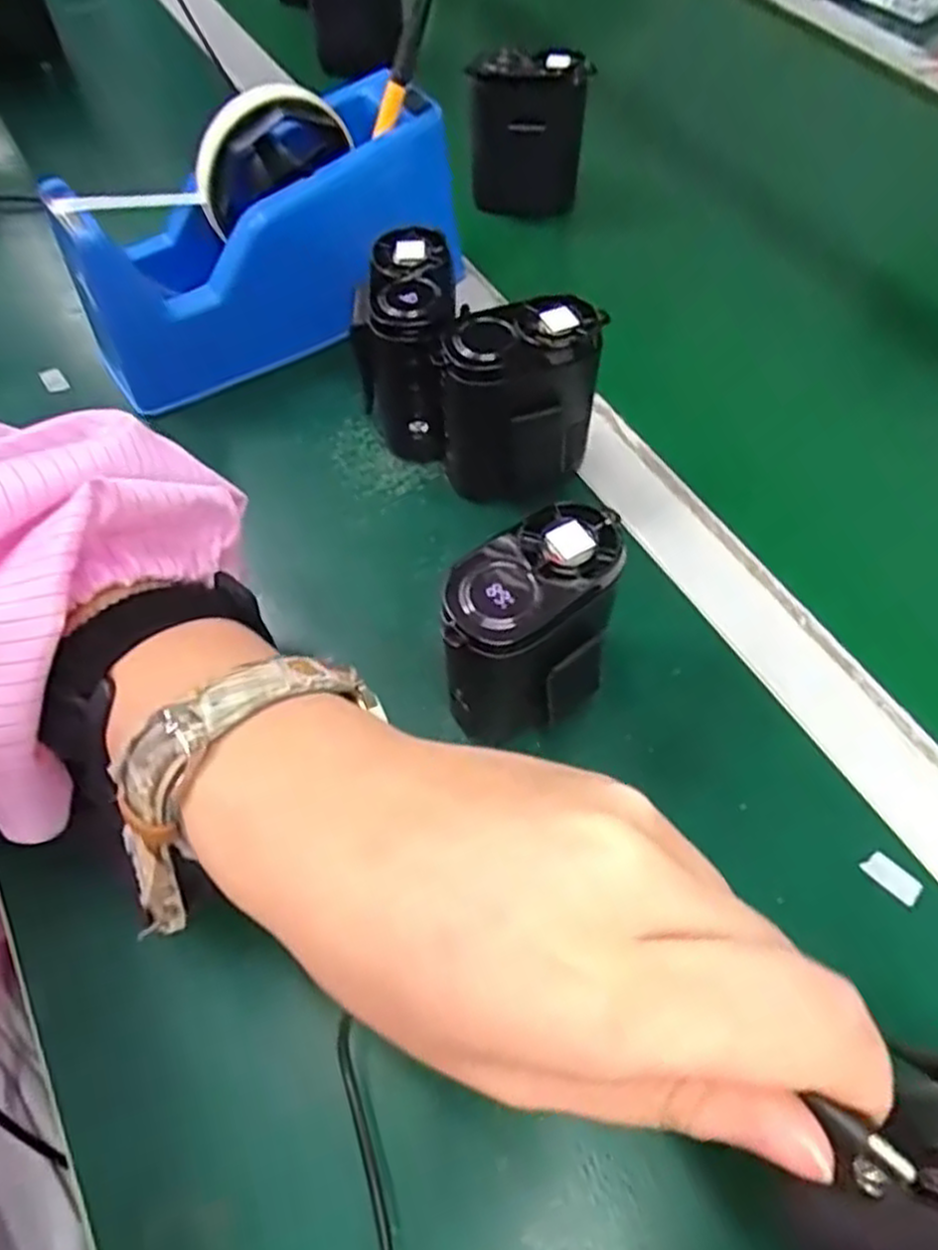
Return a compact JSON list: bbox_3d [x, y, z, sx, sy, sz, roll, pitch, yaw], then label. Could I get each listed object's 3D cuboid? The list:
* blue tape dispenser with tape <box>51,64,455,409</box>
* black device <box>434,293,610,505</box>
[{"bbox_3d":[-0.106,-0.202,0.412,0.208,0.113,0.078,-29,63,-16],"label":"blue tape dispenser with tape"},{"bbox_3d":[0.022,-0.098,0.351,0.068,0.080,0.036,-7,59,-4],"label":"black device"}]

